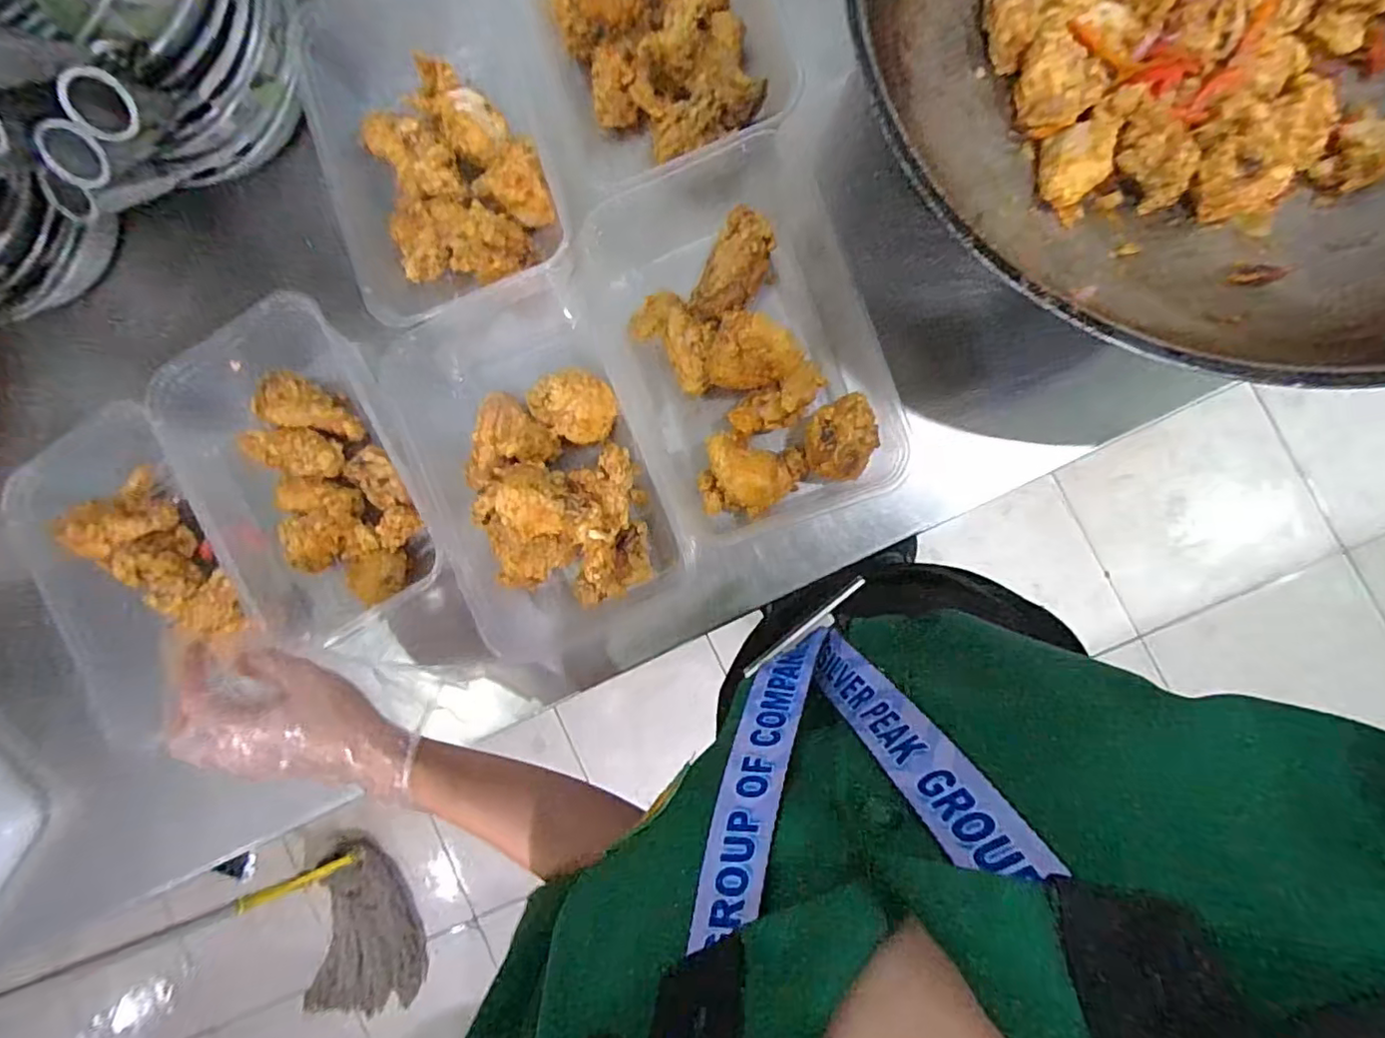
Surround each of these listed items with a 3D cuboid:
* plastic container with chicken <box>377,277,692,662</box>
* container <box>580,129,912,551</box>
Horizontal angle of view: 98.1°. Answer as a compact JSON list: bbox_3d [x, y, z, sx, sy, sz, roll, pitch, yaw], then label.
[{"bbox_3d":[-0.114,-0.034,0.431,0.169,0.083,0.256,-19,88,8],"label":"plastic container with chicken"},{"bbox_3d":[0.031,-0.127,0.423,0.193,0.059,0.273,-19,88,8],"label":"container"}]

